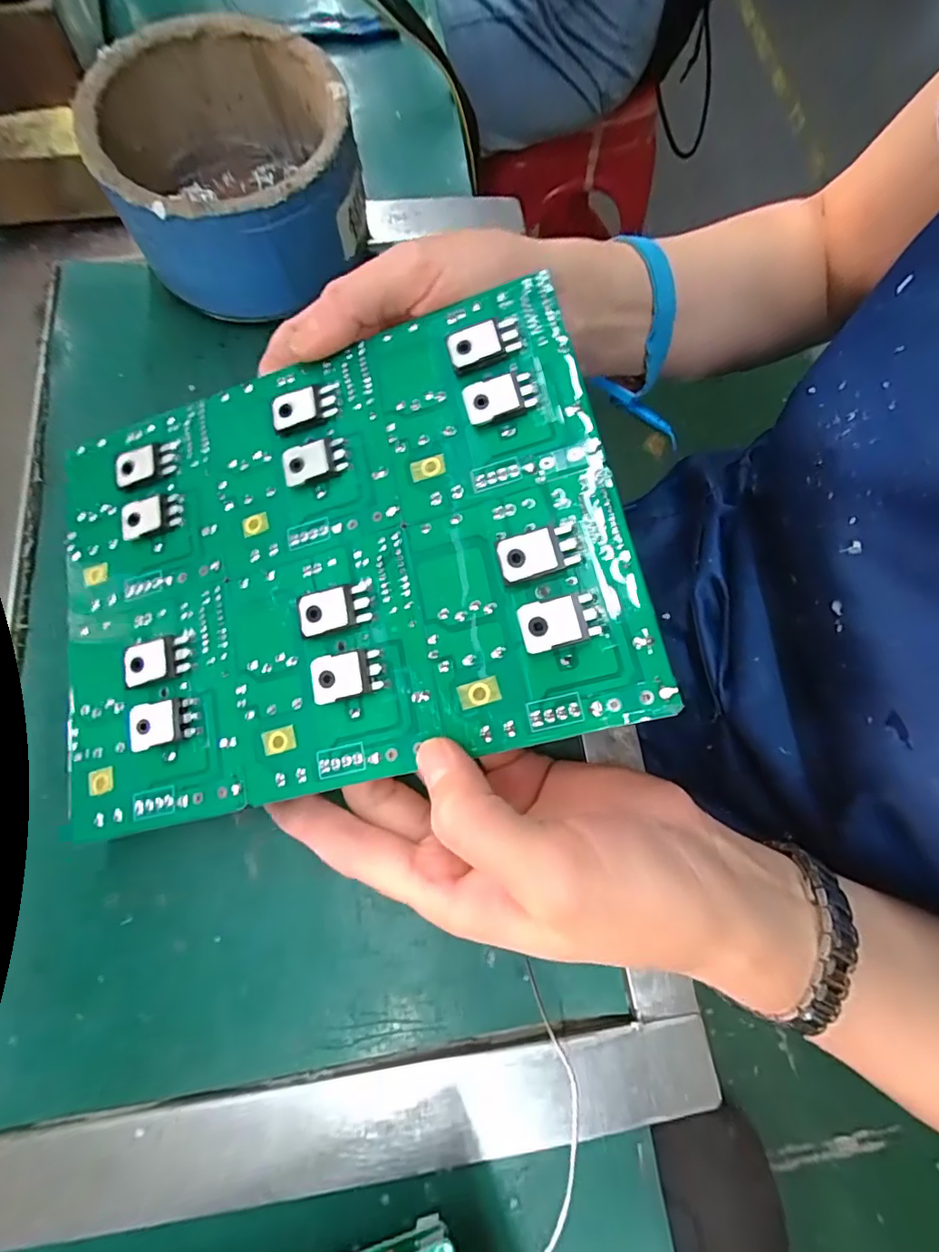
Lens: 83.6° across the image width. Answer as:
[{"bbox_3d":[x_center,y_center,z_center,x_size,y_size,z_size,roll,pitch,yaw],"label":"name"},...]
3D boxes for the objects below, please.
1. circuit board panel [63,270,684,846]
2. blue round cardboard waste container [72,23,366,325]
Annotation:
[{"bbox_3d":[-0.057,-0.025,0.190,0.213,0.006,0.159,-15,76,10],"label":"circuit board panel"},{"bbox_3d":[-0.117,-0.226,0.272,0.111,0.076,0.120,0,73,-1],"label":"blue round cardboard waste container"}]

